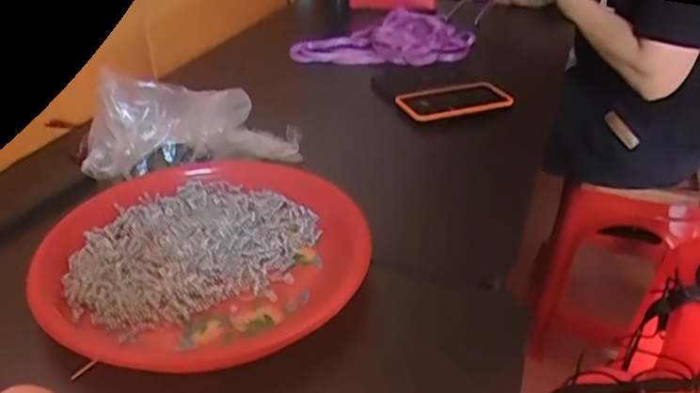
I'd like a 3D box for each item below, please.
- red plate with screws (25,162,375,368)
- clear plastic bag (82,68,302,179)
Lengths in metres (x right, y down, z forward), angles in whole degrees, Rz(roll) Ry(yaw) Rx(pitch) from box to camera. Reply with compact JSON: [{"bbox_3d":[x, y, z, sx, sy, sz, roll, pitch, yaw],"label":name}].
[{"bbox_3d":[-0.111,0.035,0.483,0.230,0.027,0.221,0,32,0],"label":"red plate with screws"},{"bbox_3d":[-0.140,-0.065,0.579,0.184,0.085,0.058,-1,30,-30],"label":"clear plastic bag"}]

